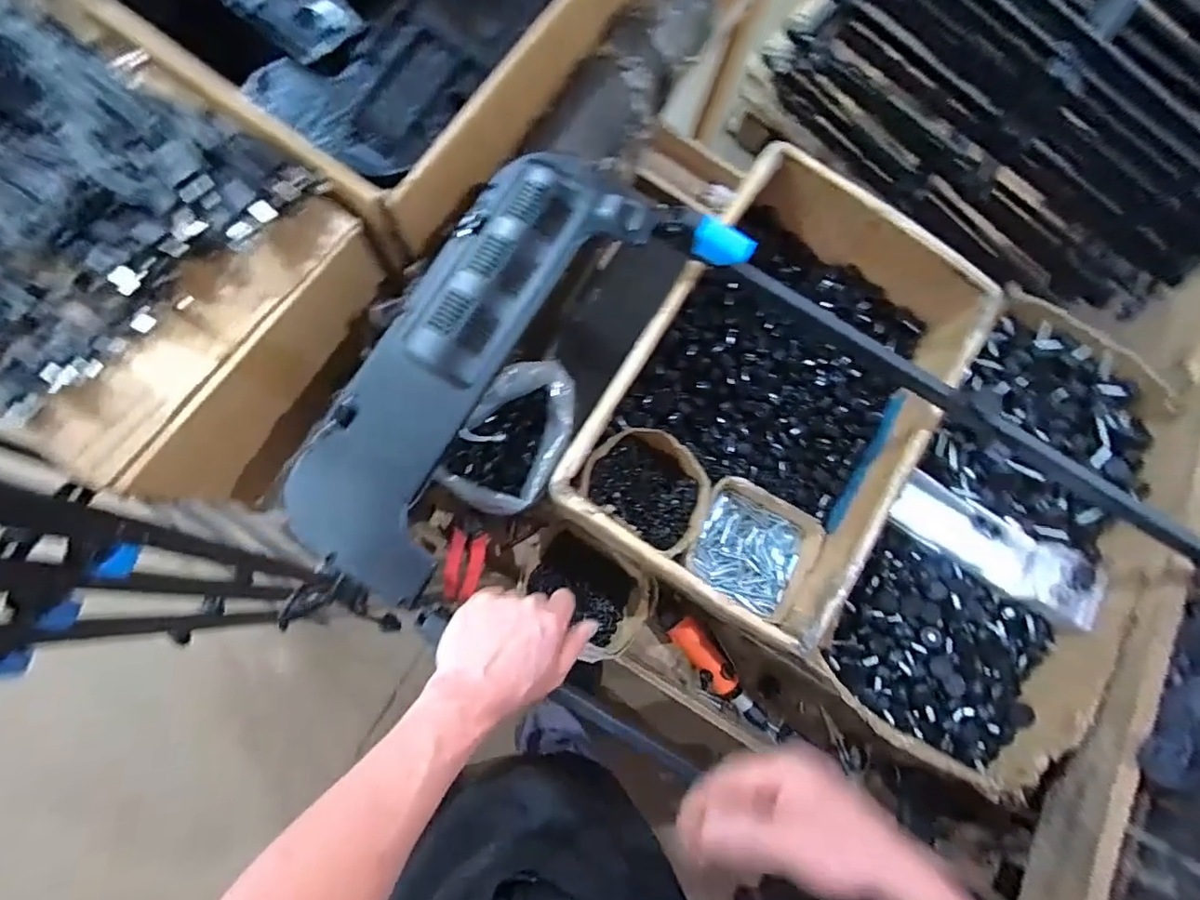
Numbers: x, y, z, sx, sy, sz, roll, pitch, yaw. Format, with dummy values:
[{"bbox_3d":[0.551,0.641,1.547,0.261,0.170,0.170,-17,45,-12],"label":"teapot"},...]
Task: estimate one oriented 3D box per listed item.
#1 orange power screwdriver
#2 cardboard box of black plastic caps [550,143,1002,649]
[{"bbox_3d":[0.172,0.325,0.772,0.048,0.048,0.212,-38,86,-9],"label":"orange power screwdriver"},{"bbox_3d":[0.235,-0.080,0.713,0.362,0.178,0.577,33,81,1],"label":"cardboard box of black plastic caps"}]

